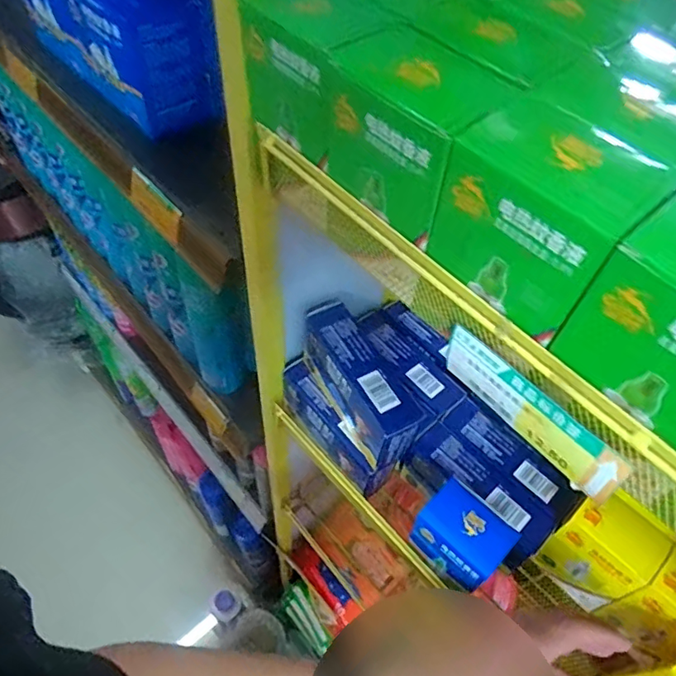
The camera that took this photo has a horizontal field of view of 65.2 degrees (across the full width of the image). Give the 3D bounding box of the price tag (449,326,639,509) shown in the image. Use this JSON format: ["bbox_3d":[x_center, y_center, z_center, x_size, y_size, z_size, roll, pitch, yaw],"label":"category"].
[{"bbox_3d":[0.081,0.032,0.227,0.004,0.034,0.086,-30,61,-24],"label":"price tag"}]

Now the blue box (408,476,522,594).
[{"bbox_3d":[0.097,0.161,0.425,0.050,0.070,0.065,-37,64,-28],"label":"blue box"}]

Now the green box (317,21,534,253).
[{"bbox_3d":[0.032,-0.088,0.232,0.044,0.062,0.067,-33,62,-26],"label":"green box"}]

